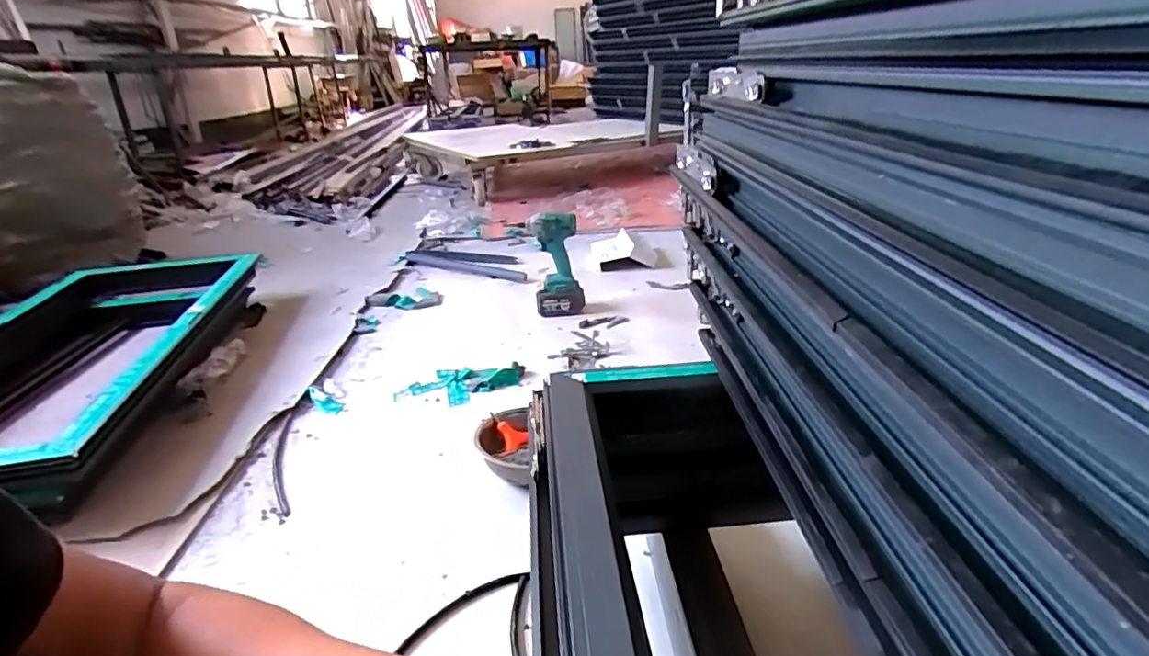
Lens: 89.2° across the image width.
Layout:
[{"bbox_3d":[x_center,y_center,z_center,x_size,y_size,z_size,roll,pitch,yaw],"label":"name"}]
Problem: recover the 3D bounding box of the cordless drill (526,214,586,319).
[{"bbox_3d":[-0.045,-0.158,1.465,0.127,0.253,0.063,-5,25,-3],"label":"cordless drill"}]

